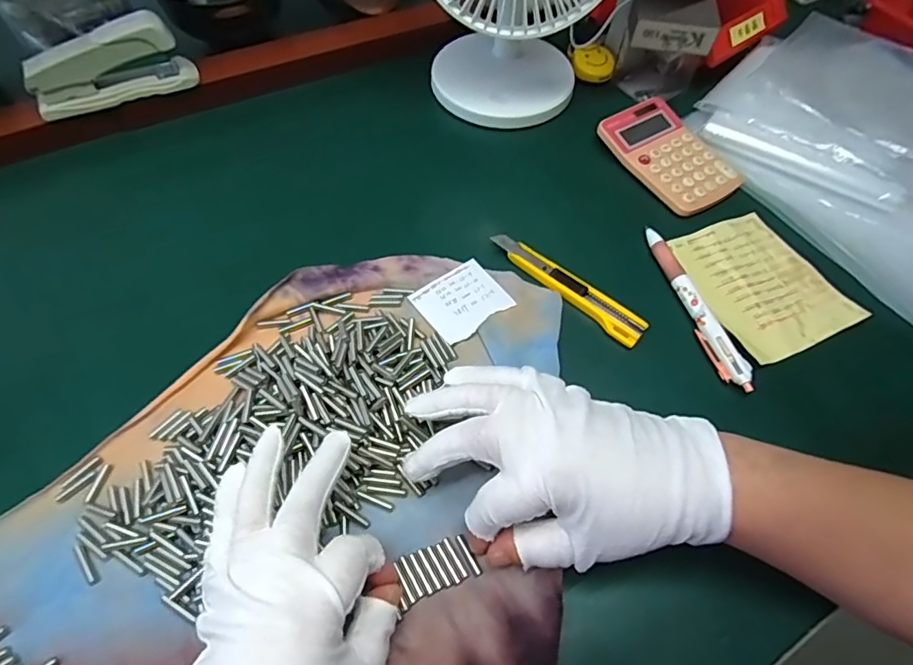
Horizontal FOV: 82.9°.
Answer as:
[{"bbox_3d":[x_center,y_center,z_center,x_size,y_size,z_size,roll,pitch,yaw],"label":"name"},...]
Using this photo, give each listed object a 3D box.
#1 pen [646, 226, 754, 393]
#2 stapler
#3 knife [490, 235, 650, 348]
[{"bbox_3d":[0.170,-0.022,0.372,0.014,0.014,0.140,-13,61,-9],"label":"pen"},{"bbox_3d":[-0.283,-0.217,0.419,0.120,0.054,0.028,-23,63,-14],"label":"stapler"},{"bbox_3d":[0.080,-0.035,0.377,0.126,0.007,0.020,40,66,19],"label":"knife"}]

